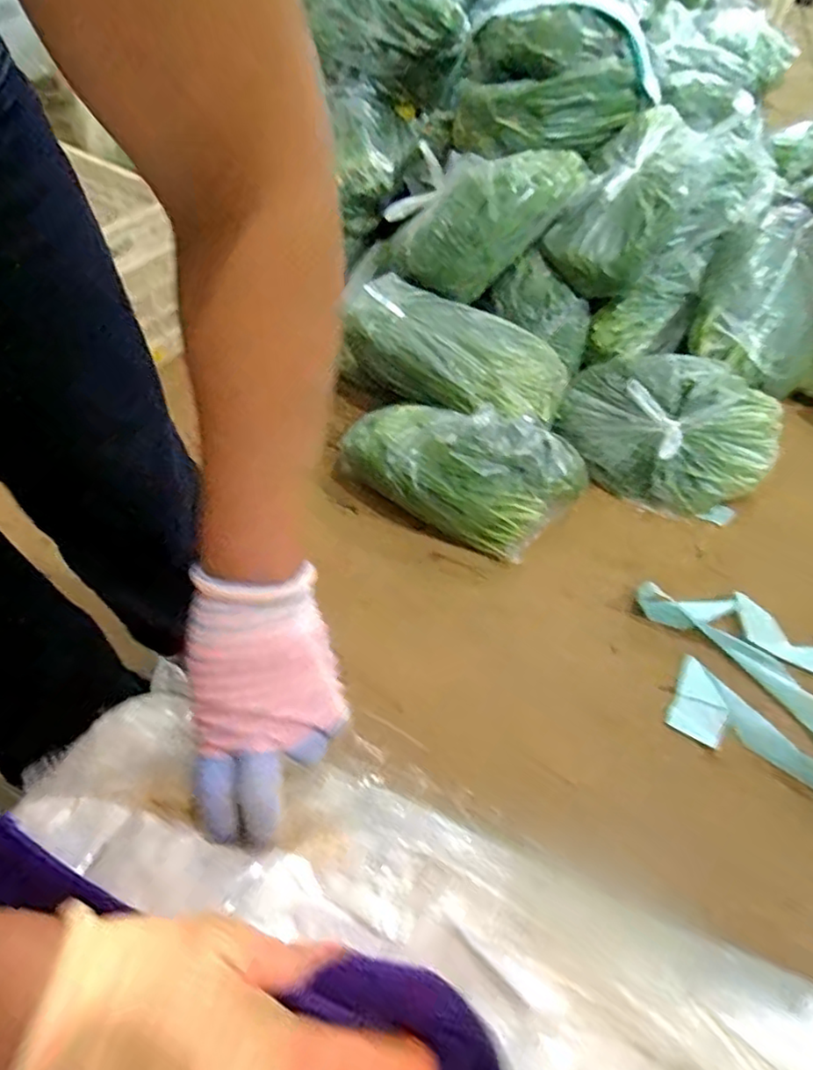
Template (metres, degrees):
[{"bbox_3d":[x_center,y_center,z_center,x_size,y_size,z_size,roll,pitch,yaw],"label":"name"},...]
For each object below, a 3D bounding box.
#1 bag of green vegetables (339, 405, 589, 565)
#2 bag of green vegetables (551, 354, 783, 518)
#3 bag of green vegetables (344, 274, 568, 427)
[{"bbox_3d":[0.107,-0.114,1.097,0.396,0.183,0.222,22,55,13],"label":"bag of green vegetables"},{"bbox_3d":[0.502,-0.211,1.184,0.366,0.172,0.274,39,60,23],"label":"bag of green vegetables"},{"bbox_3d":[0.091,-0.342,1.197,0.428,0.133,0.197,30,57,18],"label":"bag of green vegetables"}]

